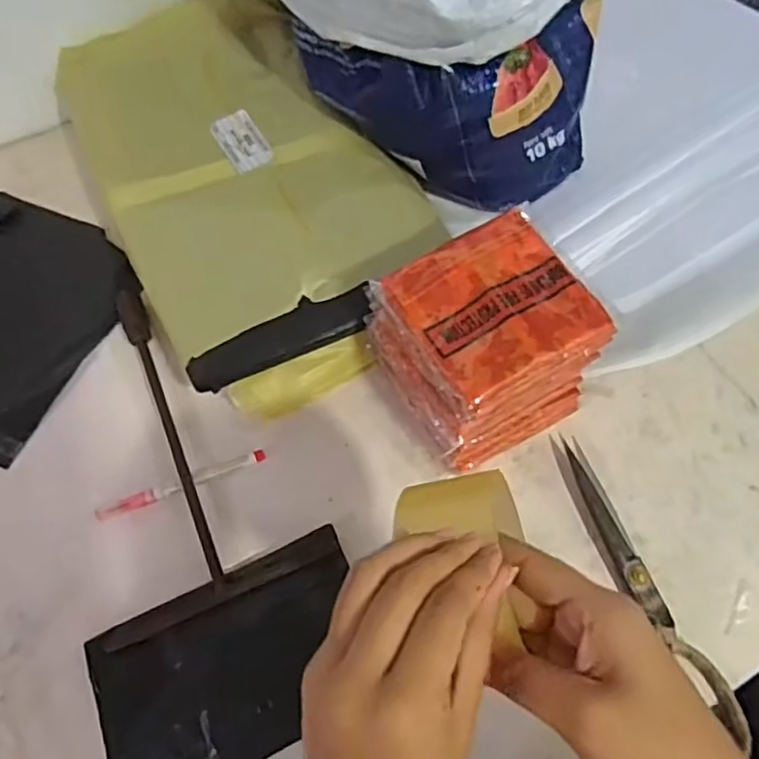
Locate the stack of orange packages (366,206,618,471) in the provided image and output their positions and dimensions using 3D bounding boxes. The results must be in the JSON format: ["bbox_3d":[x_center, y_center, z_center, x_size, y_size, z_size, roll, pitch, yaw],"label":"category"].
[{"bbox_3d":[0.084,-0.025,0.541,0.132,0.138,0.130,-28,66,-14],"label":"stack of orange packages"}]

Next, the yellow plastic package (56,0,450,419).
[{"bbox_3d":[-0.124,-0.184,0.642,0.252,0.095,0.414,-27,66,-13],"label":"yellow plastic package"}]

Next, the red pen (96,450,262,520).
[{"bbox_3d":[-0.163,0.086,0.553,0.141,0.009,0.014,-19,65,-10],"label":"red pen"}]

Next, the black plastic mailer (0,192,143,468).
[{"bbox_3d":[-0.360,-0.064,0.634,0.214,0.011,0.241,22,65,11],"label":"black plastic mailer"}]

